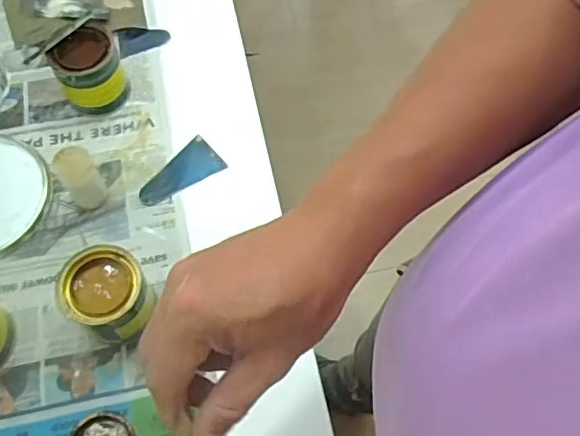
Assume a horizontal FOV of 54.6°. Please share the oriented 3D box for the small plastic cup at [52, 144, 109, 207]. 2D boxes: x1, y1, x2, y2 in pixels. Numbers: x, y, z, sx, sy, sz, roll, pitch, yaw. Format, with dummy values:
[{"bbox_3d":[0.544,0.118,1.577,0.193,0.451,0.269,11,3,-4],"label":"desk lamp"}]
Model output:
[{"bbox_3d":[-0.216,-0.040,0.578,0.037,0.052,0.047,-28,70,-15],"label":"small plastic cup"}]

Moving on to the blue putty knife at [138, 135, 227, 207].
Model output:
[{"bbox_3d":[-0.123,-0.048,0.620,0.097,0.004,0.047,-39,73,-19],"label":"blue putty knife"}]

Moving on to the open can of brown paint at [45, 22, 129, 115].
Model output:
[{"bbox_3d":[-0.220,-0.161,0.619,0.070,0.073,0.065,-21,68,-13],"label":"open can of brown paint"}]

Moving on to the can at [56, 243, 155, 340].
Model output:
[{"bbox_3d":[-0.165,0.072,0.518,0.074,0.072,0.068,1,64,-2],"label":"can"}]

